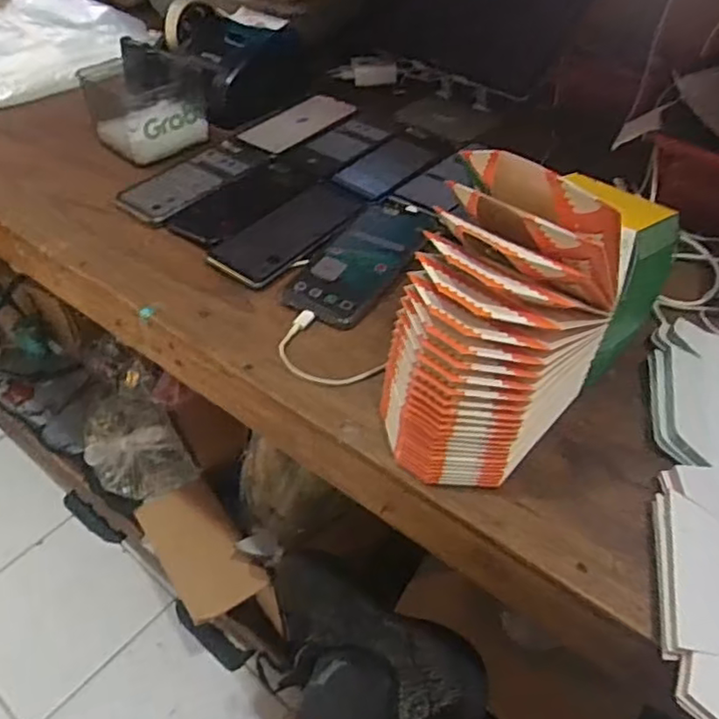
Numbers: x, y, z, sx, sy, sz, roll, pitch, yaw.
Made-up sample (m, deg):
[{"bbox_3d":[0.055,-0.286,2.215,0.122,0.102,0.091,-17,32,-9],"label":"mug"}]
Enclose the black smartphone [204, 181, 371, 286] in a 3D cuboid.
[{"bbox_3d":[-0.069,-0.134,0.664,0.087,0.011,0.179,28,51,24],"label":"black smartphone"}]

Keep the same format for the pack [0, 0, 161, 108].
[{"bbox_3d":[-0.501,-0.476,0.945,0.327,0.075,0.325,-26,51,-25],"label":"pack"}]

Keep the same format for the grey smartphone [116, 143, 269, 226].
[{"bbox_3d":[-0.188,-0.203,0.727,0.073,0.008,0.165,28,51,24],"label":"grey smartphone"}]

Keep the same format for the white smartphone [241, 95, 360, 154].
[{"bbox_3d":[-0.076,-0.304,0.829,0.074,0.009,0.153,34,53,28],"label":"white smartphone"}]

